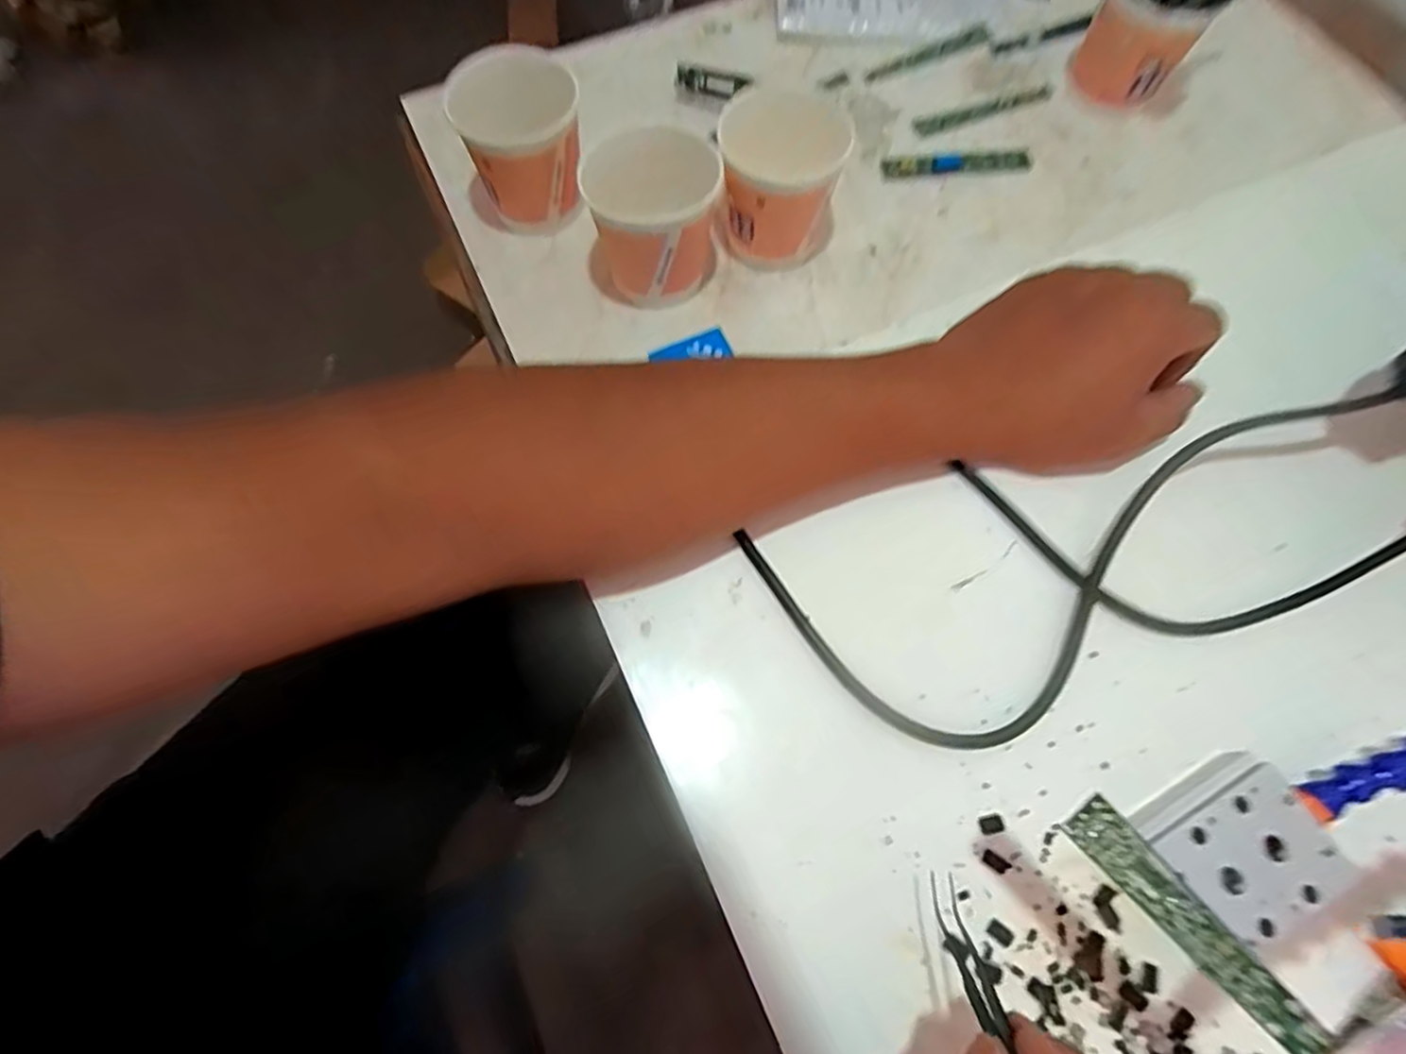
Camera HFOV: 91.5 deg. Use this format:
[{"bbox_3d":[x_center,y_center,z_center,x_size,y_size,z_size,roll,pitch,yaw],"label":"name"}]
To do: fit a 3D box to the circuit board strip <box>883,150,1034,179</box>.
[{"bbox_3d":[0.162,-0.232,0.436,0.094,0.005,0.016,-4,68,-2],"label":"circuit board strip"}]

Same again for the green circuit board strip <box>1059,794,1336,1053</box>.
[{"bbox_3d":[0.143,0.118,0.186,0.014,0.006,0.099,-38,74,-16],"label":"green circuit board strip"}]

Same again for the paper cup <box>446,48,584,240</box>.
[{"bbox_3d":[-0.101,-0.214,0.390,0.064,0.077,0.063,0,68,0],"label":"paper cup"}]

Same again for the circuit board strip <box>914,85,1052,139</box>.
[{"bbox_3d":[0.189,-0.277,0.457,0.102,0.004,0.016,-18,69,-7],"label":"circuit board strip"}]

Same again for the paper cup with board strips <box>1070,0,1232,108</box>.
[{"bbox_3d":[0.280,-0.313,0.413,0.071,0.106,0.080,29,71,11],"label":"paper cup with board strips"}]

